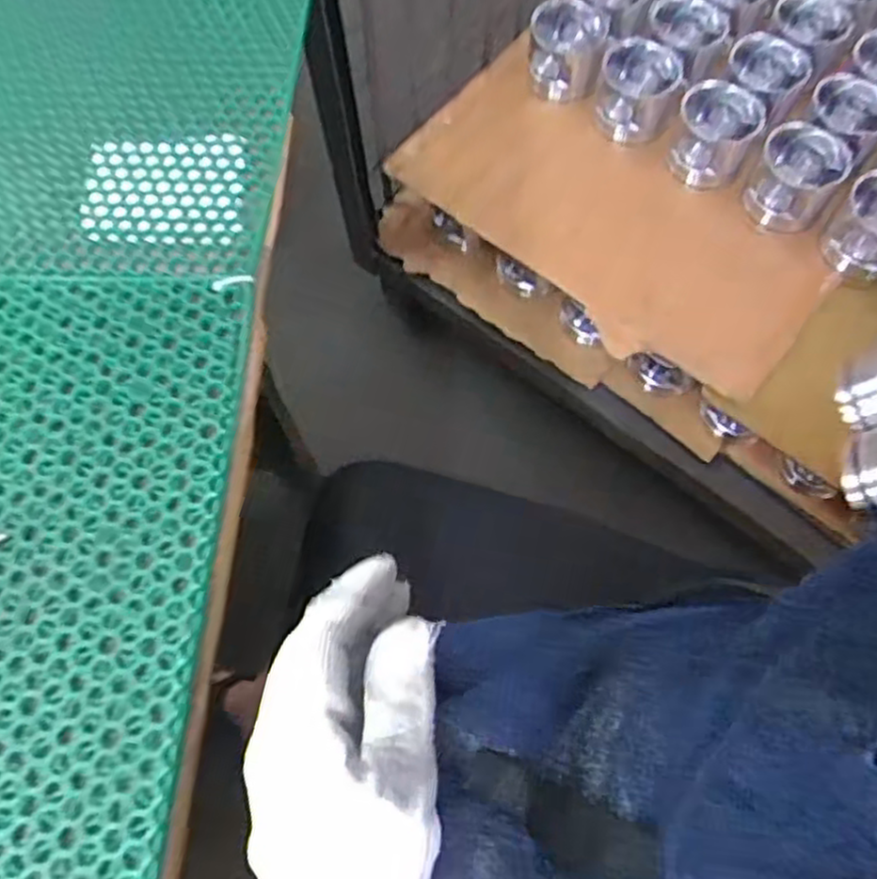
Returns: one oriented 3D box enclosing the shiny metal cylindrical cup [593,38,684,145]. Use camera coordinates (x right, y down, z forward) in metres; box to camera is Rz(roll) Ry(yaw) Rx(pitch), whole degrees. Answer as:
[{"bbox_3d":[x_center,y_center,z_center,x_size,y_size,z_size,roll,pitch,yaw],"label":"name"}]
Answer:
[{"bbox_3d":[0.248,-0.437,0.938,0.091,0.073,0.091,-1,67,2],"label":"shiny metal cylindrical cup"}]

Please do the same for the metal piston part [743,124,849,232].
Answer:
[{"bbox_3d":[0.418,-0.304,0.885,0.091,0.086,0.092,-1,67,2],"label":"metal piston part"}]

